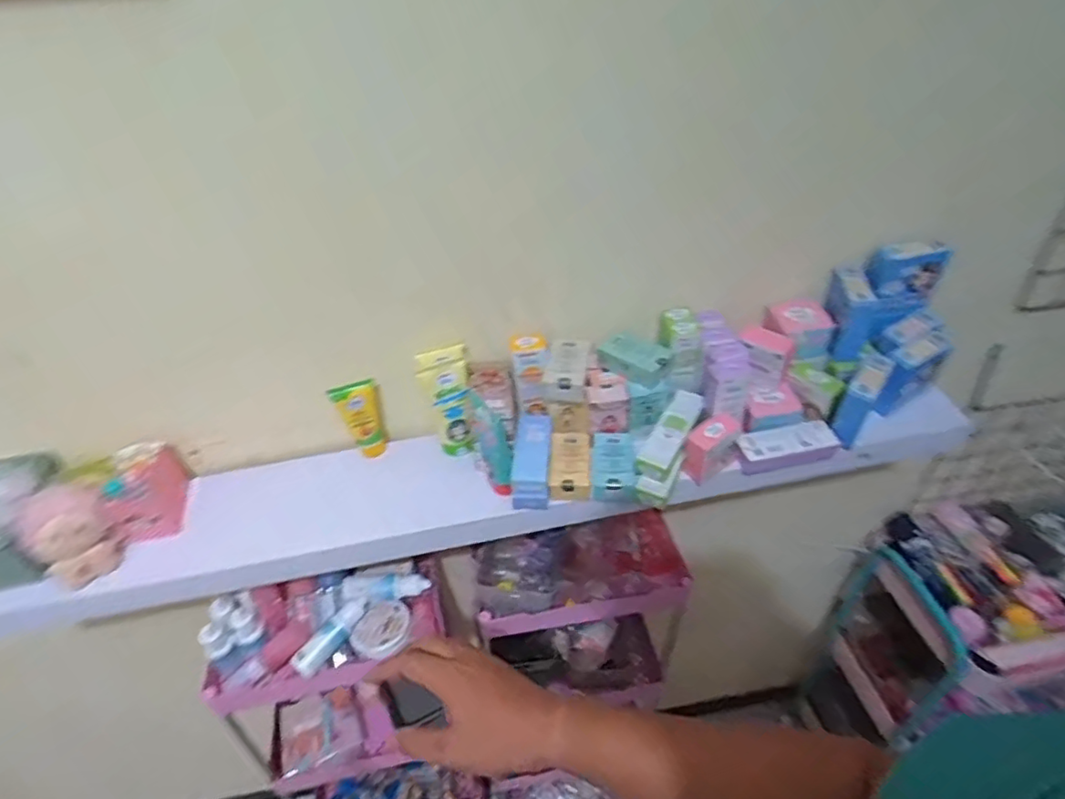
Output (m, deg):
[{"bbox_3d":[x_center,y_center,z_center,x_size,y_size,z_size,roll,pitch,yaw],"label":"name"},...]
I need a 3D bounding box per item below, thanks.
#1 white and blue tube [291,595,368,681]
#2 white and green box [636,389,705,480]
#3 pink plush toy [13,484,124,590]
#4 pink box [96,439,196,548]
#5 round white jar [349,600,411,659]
[{"bbox_3d":[-0.252,0.300,0.796,0.034,0.031,0.110,29,48,32],"label":"white and blue tube"},{"bbox_3d":[0.167,0.040,0.746,0.036,0.033,0.129,18,43,23],"label":"white and green box"},{"bbox_3d":[-0.516,0.150,0.702,0.066,0.089,0.081,29,48,32],"label":"pink plush toy"},{"bbox_3d":[-0.462,0.105,0.749,0.067,0.074,0.094,-12,40,-12],"label":"pink box"},{"bbox_3d":[-0.198,0.307,0.831,0.078,0.032,0.060,-24,64,-17],"label":"round white jar"}]

